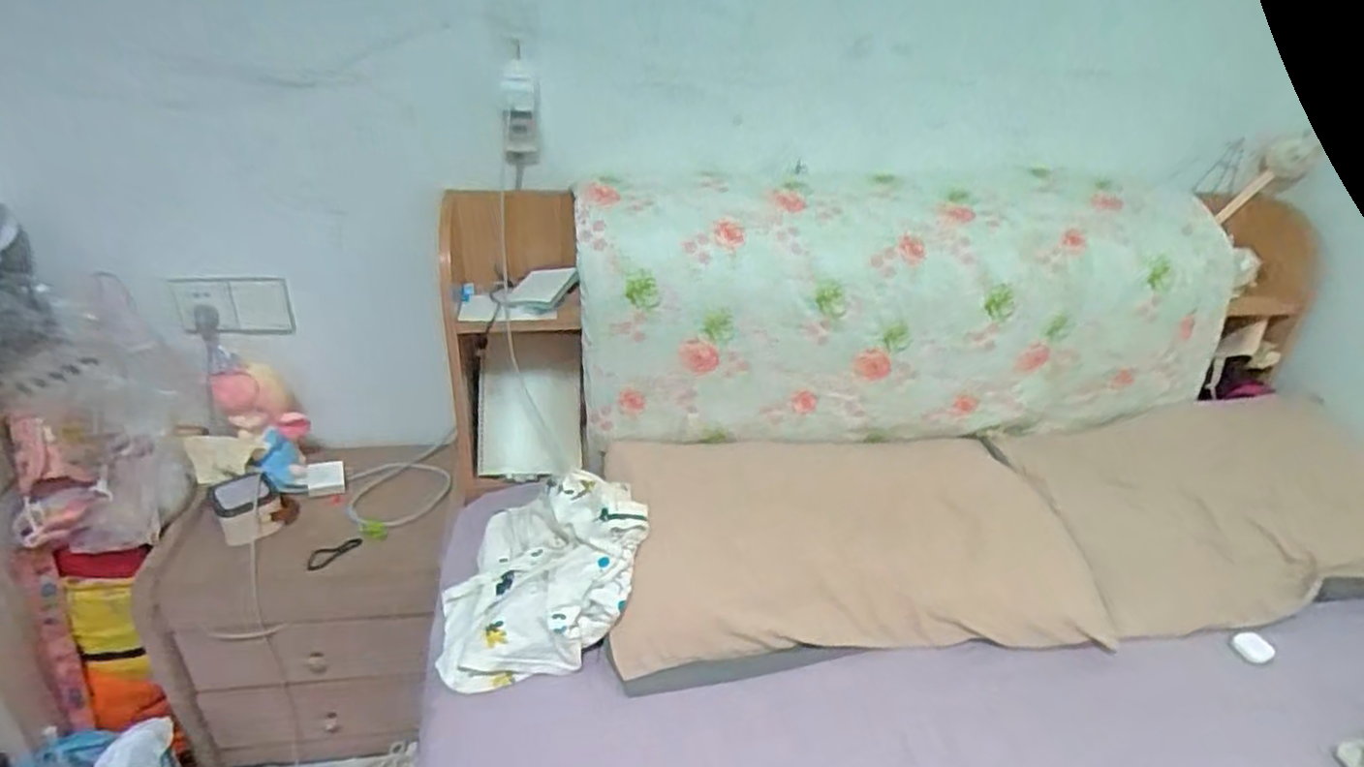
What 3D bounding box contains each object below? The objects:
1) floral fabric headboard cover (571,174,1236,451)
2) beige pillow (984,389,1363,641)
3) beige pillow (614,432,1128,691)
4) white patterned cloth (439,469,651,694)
[{"bbox_3d":[0.370,-0.116,1.272,1.066,0.397,0.261,0,31,-6],"label":"floral fabric headboard cover"},{"bbox_3d":[0.846,0.186,1.182,0.580,0.135,0.371,-2,31,-9],"label":"beige pillow"},{"bbox_3d":[0.231,0.222,1.088,0.661,0.115,0.346,0,31,-5],"label":"beige pillow"},{"bbox_3d":[-0.183,0.256,1.014,0.294,0.075,0.267,-21,38,1],"label":"white patterned cloth"}]

